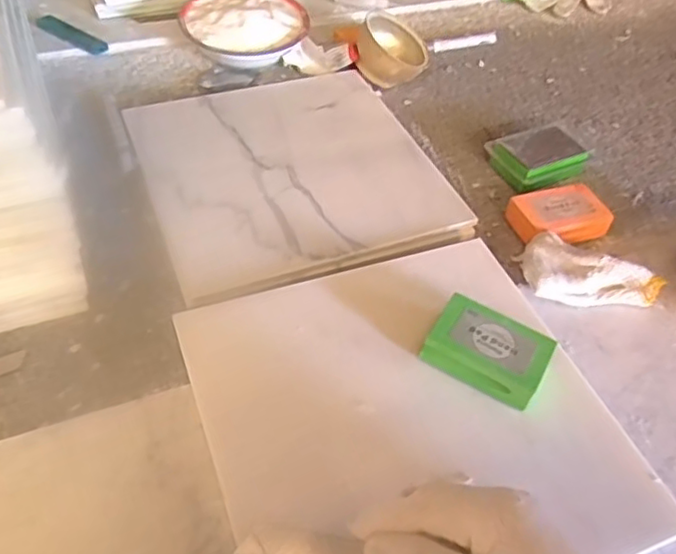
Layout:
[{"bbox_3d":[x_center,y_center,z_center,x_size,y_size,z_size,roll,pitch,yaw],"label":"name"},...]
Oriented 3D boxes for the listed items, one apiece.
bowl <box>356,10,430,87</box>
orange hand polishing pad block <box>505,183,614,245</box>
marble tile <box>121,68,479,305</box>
[{"bbox_3d":[0.066,-0.295,0.844,0.093,0.054,0.093,52,42,-4],"label":"bowl"},{"bbox_3d":[0.234,-0.062,0.682,0.095,0.034,0.063,-11,51,-13],"label":"orange hand polishing pad block"},{"bbox_3d":[-0.050,-0.119,0.709,0.305,0.022,0.303,-16,52,-17],"label":"marble tile"}]

